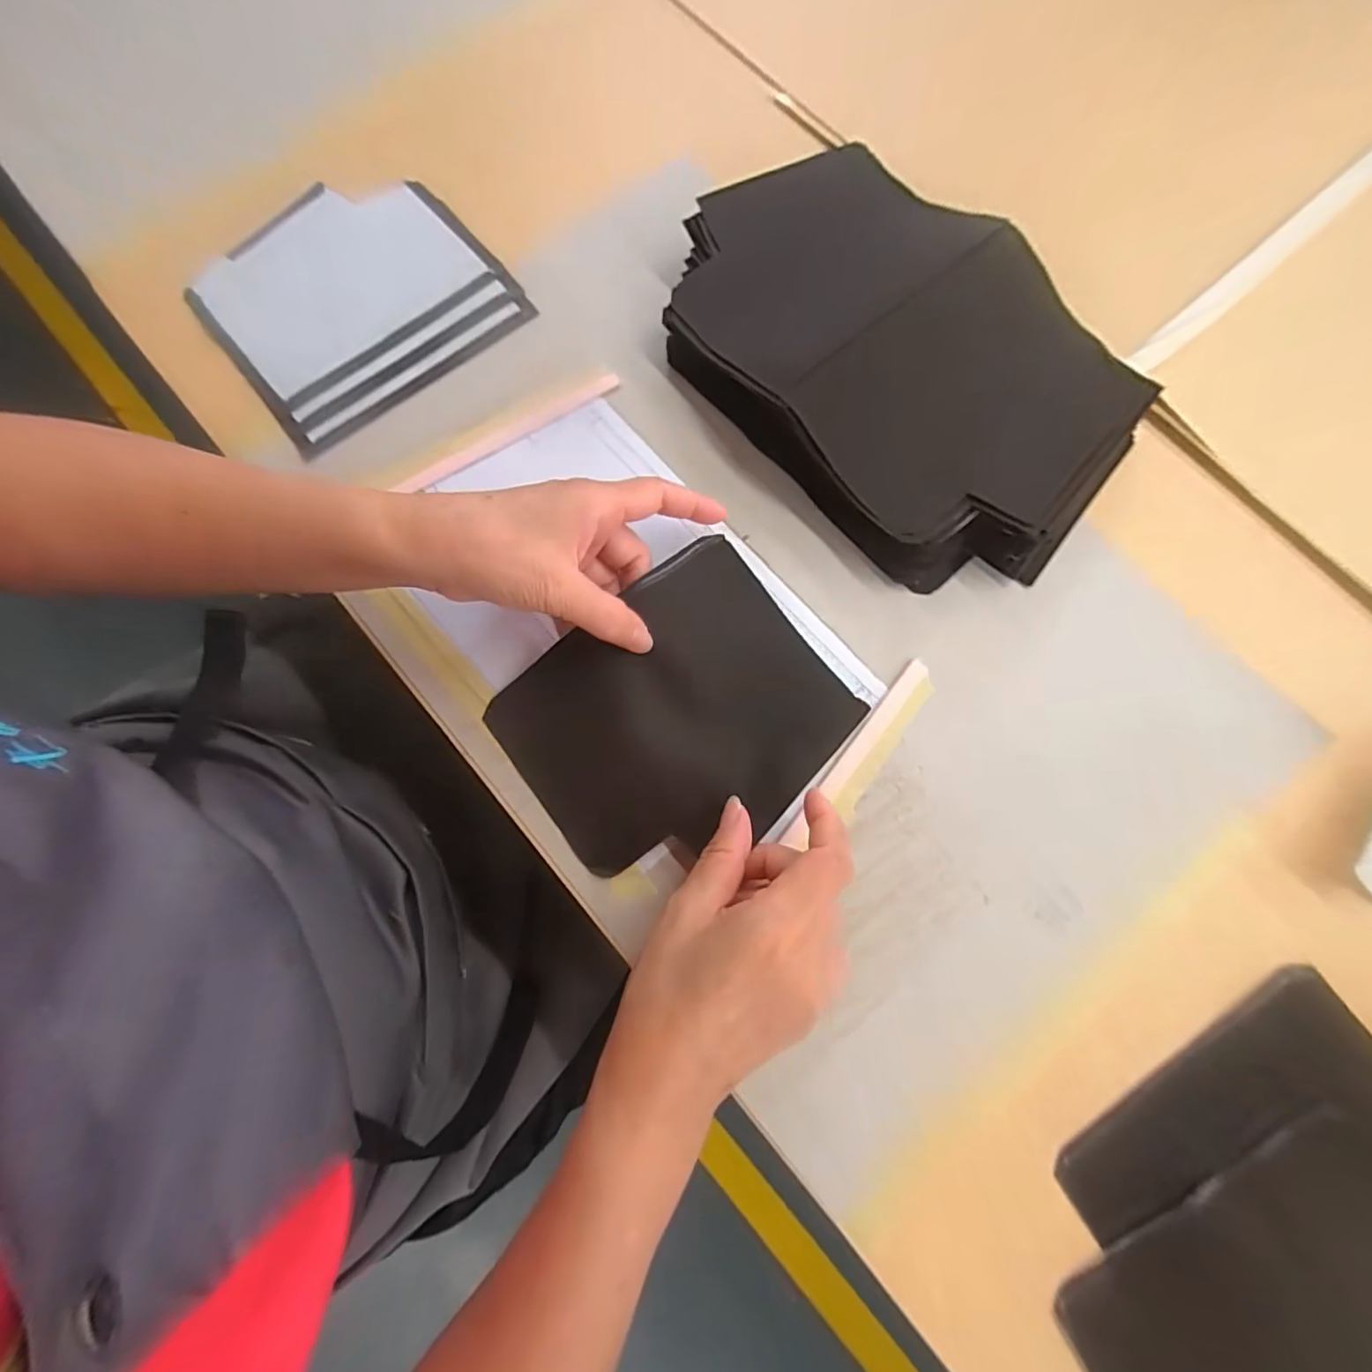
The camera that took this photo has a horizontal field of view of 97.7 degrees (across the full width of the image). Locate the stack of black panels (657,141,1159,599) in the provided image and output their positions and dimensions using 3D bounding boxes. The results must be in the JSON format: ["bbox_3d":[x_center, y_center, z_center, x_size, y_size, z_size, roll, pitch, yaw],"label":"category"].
[{"bbox_3d":[0.121,-0.193,0.350,0.173,0.061,0.279,-42,81,-7],"label":"stack of black panels"}]

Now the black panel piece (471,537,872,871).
[{"bbox_3d":[-0.009,0.014,0.328,0.168,0.015,0.129,-37,88,-5],"label":"black panel piece"}]

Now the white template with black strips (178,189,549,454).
[{"bbox_3d":[-0.215,-0.252,0.391,0.171,0.007,0.162,-40,82,-9],"label":"white template with black strips"}]

